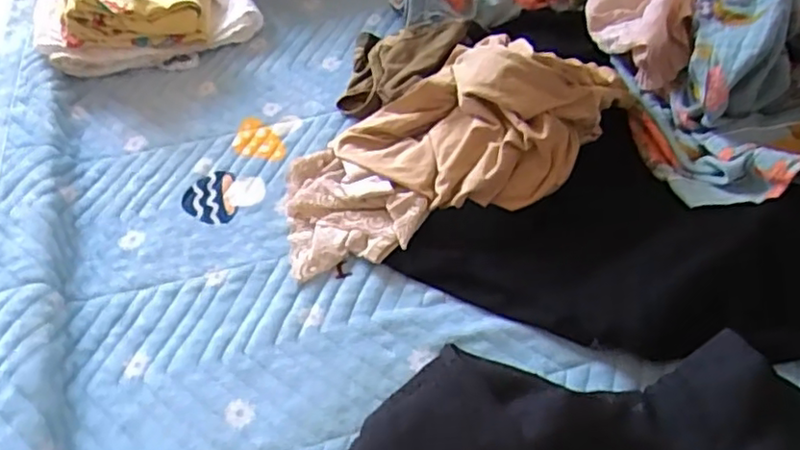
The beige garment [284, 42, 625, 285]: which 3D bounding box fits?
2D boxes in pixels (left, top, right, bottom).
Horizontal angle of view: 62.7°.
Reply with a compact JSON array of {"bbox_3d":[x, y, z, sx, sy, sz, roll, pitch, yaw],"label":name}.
[{"bbox_3d":[0.040,-0.097,0.641,0.338,0.108,0.195,-16,50,-10],"label":"beige garment"}]

